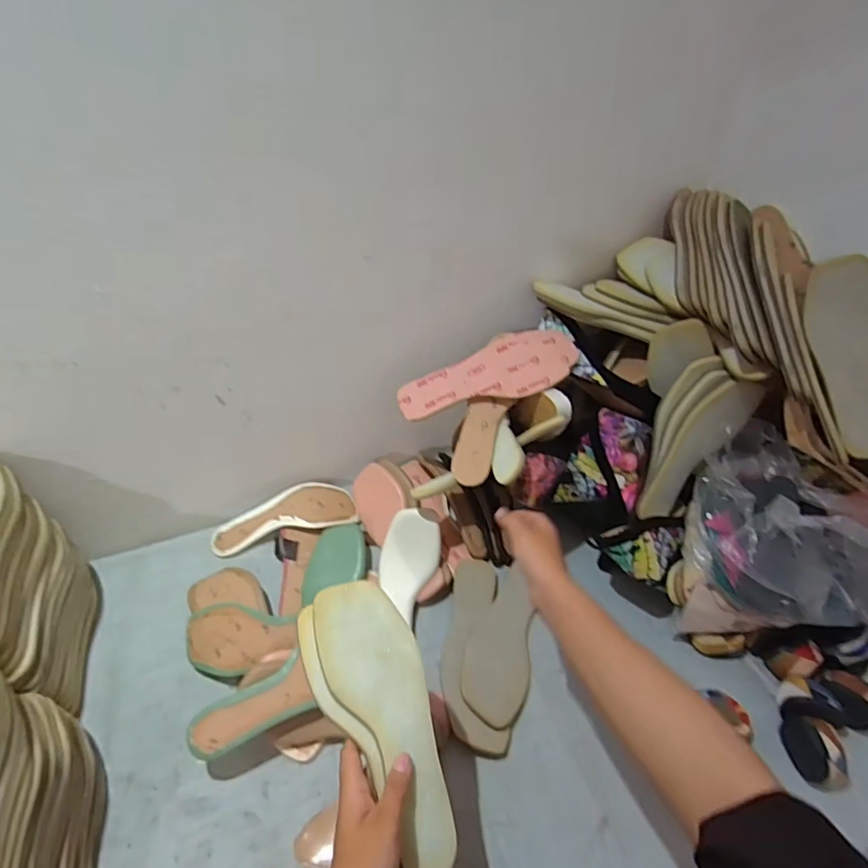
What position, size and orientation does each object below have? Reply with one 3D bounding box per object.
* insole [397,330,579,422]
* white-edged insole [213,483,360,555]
[{"bbox_3d":[0.076,-0.087,0.743,0.260,0.013,0.093,-15,69,8],"label":"insole"},{"bbox_3d":[-0.238,0.132,0.803,0.226,0.045,0.084,-10,43,-12],"label":"white-edged insole"}]

